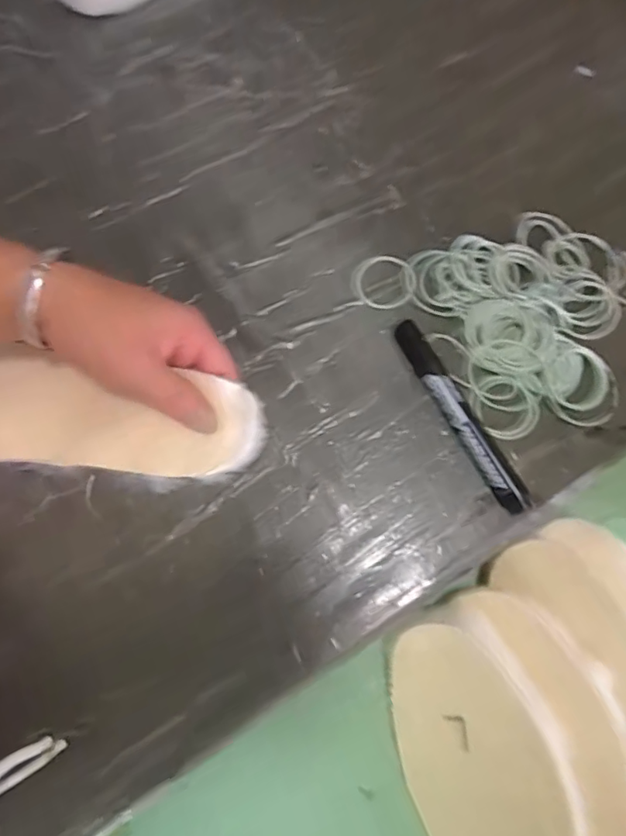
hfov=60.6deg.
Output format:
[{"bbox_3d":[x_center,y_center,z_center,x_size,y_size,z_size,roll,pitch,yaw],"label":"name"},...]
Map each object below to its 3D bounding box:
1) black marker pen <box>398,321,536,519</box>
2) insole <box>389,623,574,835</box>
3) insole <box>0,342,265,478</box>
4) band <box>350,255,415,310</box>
[{"bbox_3d":[0.095,-0.003,0.348,0.020,0.017,0.141,-28,77,-6],"label":"black marker pen"},{"bbox_3d":[0.107,0.259,0.305,0.088,0.015,0.270,-22,77,26],"label":"insole"},{"bbox_3d":[-0.177,-0.007,0.334,0.286,0.021,0.082,0,71,0],"label":"insole"},{"bbox_3d":[0.050,-0.097,0.380,0.046,0.004,0.041,-6,76,-1],"label":"band"}]

